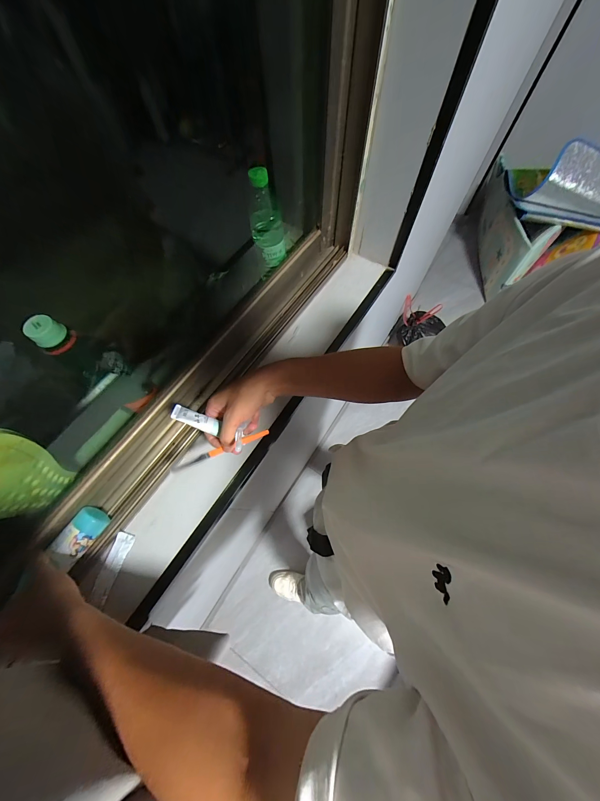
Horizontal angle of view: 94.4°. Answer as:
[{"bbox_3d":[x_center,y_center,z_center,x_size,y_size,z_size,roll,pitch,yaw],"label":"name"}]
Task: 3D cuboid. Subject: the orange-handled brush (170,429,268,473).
[{"bbox_3d":[-0.115,0.073,0.406,0.146,0.010,0.009,-21,68,-6],"label":"orange-handled brush"}]

